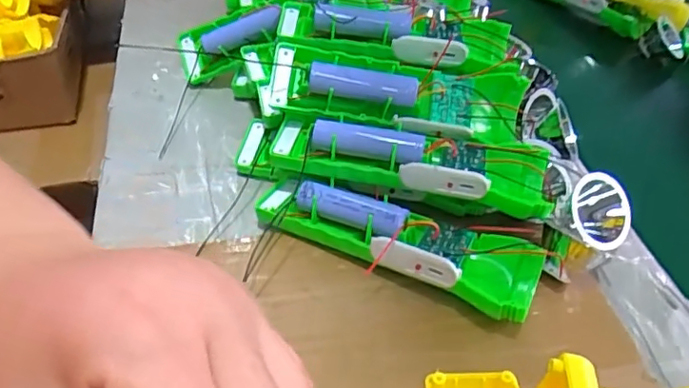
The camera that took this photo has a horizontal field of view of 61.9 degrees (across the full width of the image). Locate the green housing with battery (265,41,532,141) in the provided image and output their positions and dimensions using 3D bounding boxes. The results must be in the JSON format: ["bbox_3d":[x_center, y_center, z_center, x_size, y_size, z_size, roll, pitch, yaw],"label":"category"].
[{"bbox_3d":[0.035,-0.065,0.359,0.159,0.026,0.048,8,69,-4],"label":"green housing with battery"}]

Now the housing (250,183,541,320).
[{"bbox_3d":[0.026,0.024,0.326,0.161,0.033,0.047,21,45,17],"label":"housing"}]

